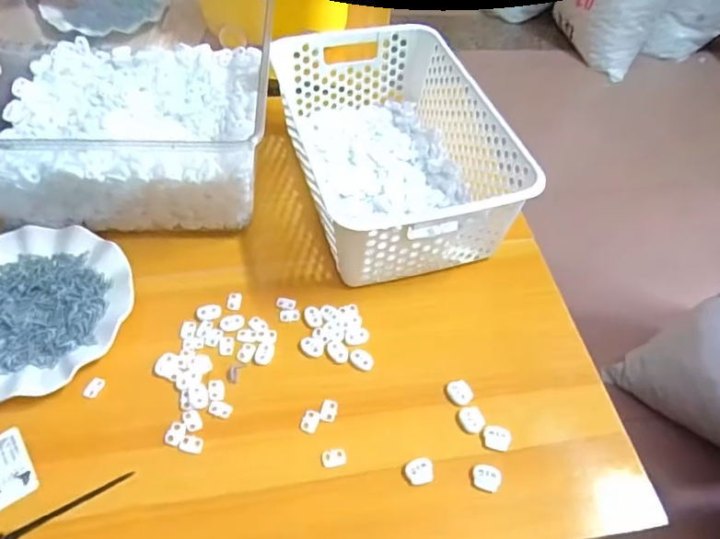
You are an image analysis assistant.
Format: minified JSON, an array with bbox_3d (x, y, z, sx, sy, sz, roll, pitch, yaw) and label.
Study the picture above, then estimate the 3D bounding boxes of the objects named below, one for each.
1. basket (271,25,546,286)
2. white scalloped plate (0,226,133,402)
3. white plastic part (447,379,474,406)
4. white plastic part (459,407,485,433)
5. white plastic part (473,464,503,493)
[{"bbox_3d":[0.034,-0.135,0.599,0.196,0.114,0.307,-13,55,-14],"label":"basket"},{"bbox_3d":[-0.308,0.037,0.495,0.175,0.020,0.176,2,52,-3],"label":"white scalloped plate"},{"bbox_3d":[0.091,0.110,0.479,0.020,0.004,0.023,-22,57,-20],"label":"white plastic part"},{"bbox_3d":[0.097,0.130,0.464,0.020,0.008,0.023,-14,55,-14],"label":"white plastic part"},{"bbox_3d":[0.103,0.168,0.432,0.022,0.005,0.020,9,52,3],"label":"white plastic part"}]

